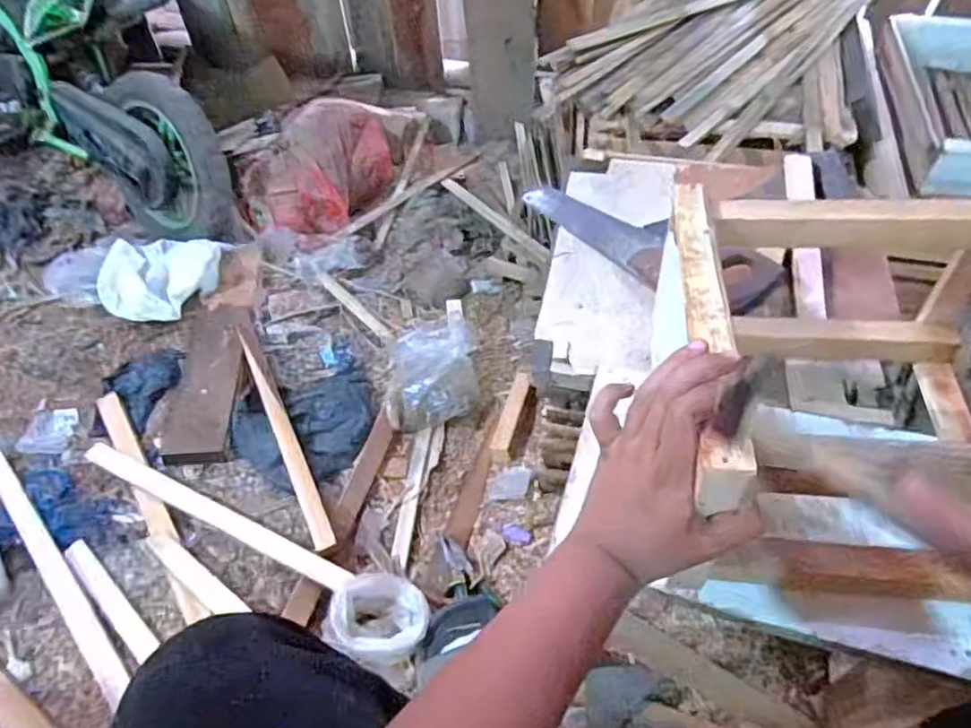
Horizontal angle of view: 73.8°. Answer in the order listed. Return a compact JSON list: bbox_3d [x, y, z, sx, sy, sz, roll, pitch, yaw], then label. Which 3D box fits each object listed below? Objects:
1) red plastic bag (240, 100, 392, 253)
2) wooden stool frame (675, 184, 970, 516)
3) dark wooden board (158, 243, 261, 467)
[{"bbox_3d":[-0.382,-0.448,1.449,0.278,0.146,0.364,17,55,16],"label":"red plastic bag"},{"bbox_3d":[0.302,0.020,0.538,0.293,0.222,0.292,3,53,6],"label":"wooden stool frame"},{"bbox_3d":[-0.502,-0.058,1.201,0.121,0.015,0.544,-7,52,-2],"label":"dark wooden board"}]

